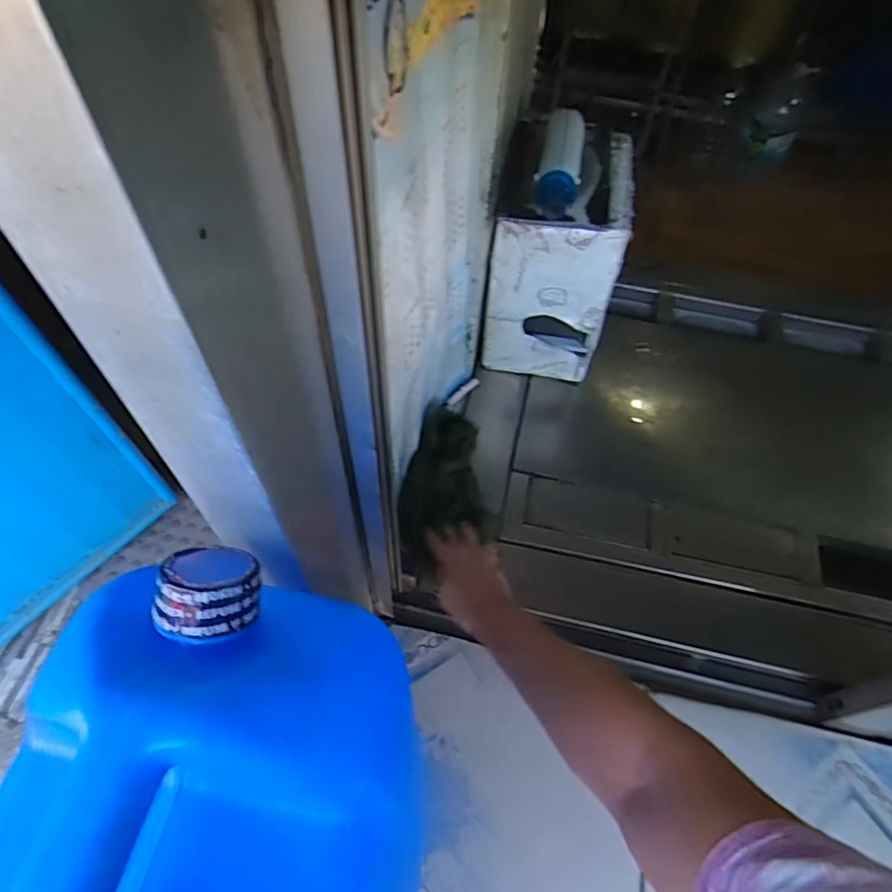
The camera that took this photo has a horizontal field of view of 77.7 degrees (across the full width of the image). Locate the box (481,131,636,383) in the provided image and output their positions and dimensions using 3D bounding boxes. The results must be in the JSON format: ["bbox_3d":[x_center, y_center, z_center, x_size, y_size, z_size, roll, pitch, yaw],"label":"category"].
[{"bbox_3d":[0.151,-0.261,0.766,0.154,0.256,0.200,12,57,5],"label":"box"}]

